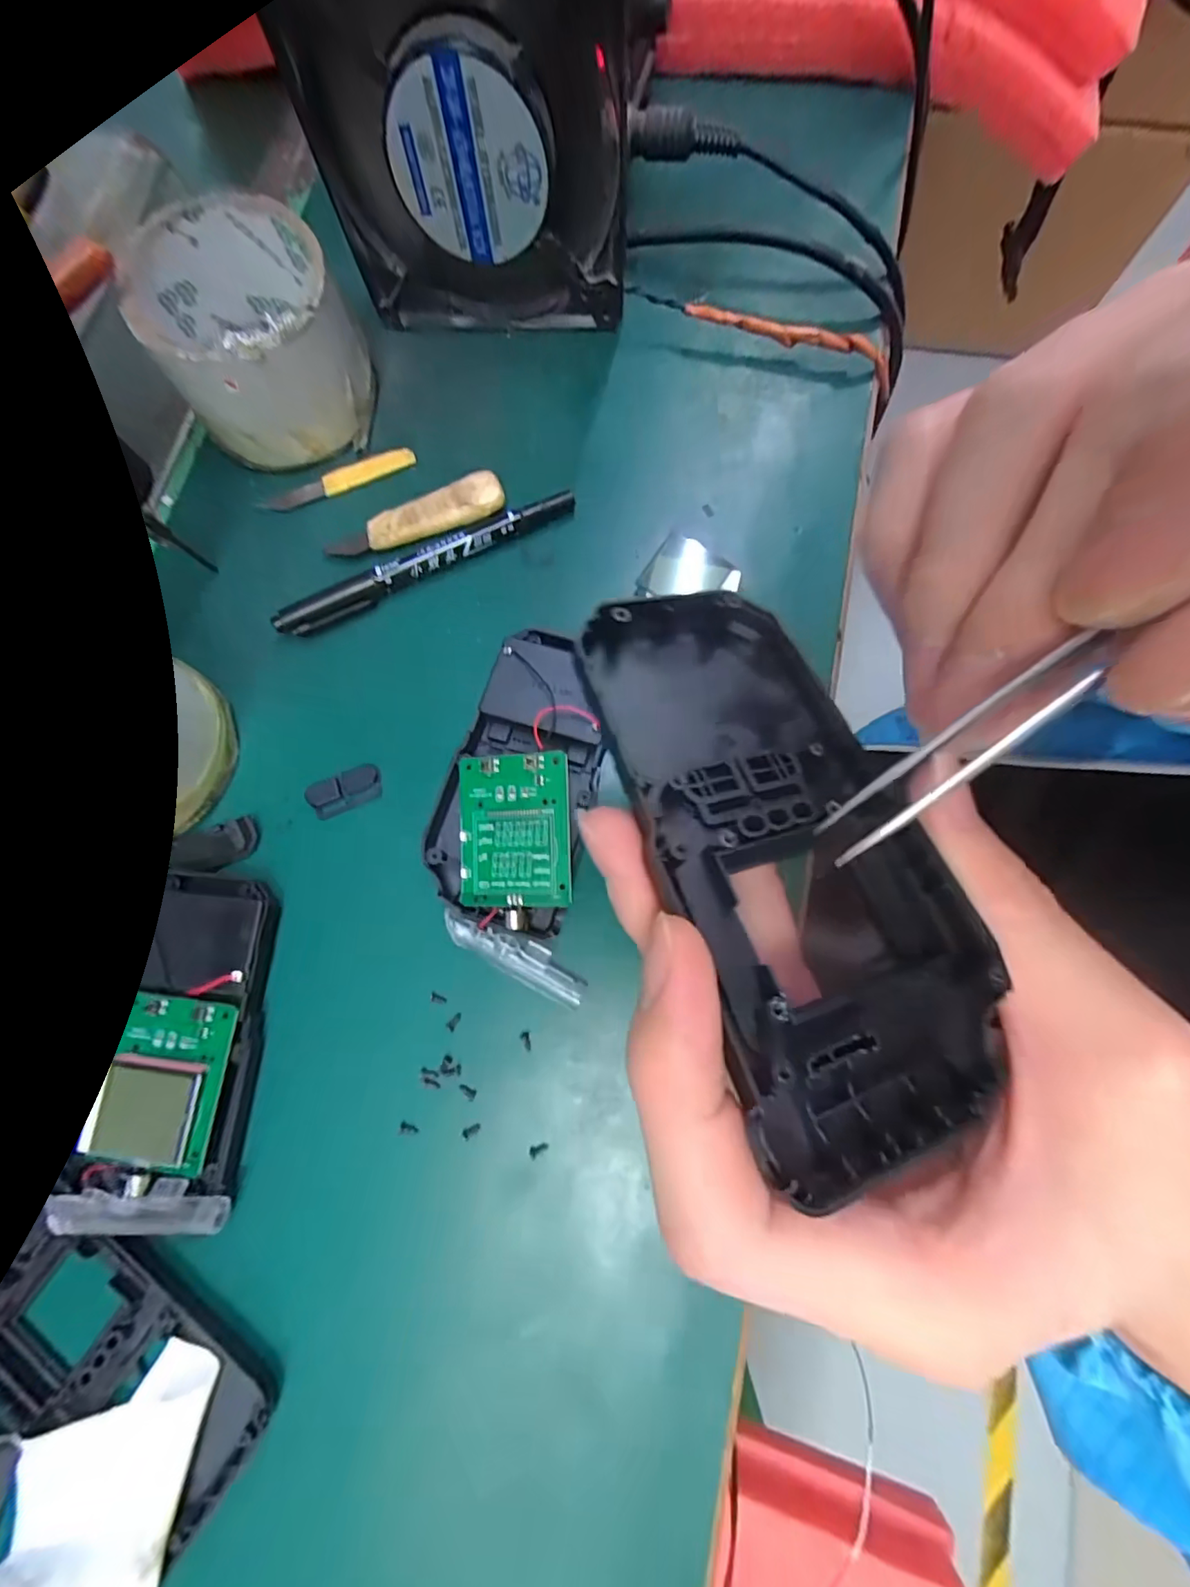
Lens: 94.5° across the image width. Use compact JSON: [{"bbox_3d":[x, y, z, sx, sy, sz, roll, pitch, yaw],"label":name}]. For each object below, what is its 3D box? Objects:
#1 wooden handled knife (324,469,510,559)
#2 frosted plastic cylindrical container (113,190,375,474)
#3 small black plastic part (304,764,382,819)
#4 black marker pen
[{"bbox_3d":[-0.079,-0.121,0.242,0.080,0.010,0.018,-20,78,-4],"label":"wooden handled knife"},{"bbox_3d":[-0.143,-0.195,0.237,0.077,0.054,0.081,-27,79,-5],"label":"frosted plastic cylindrical container"},{"bbox_3d":[-0.102,-0.002,0.224,0.029,0.004,0.015,-23,78,-4],"label":"small black plastic part"},{"bbox_3d":[-0.073,-0.101,0.239,0.136,0.010,0.011,-27,79,-5],"label":"black marker pen"}]

